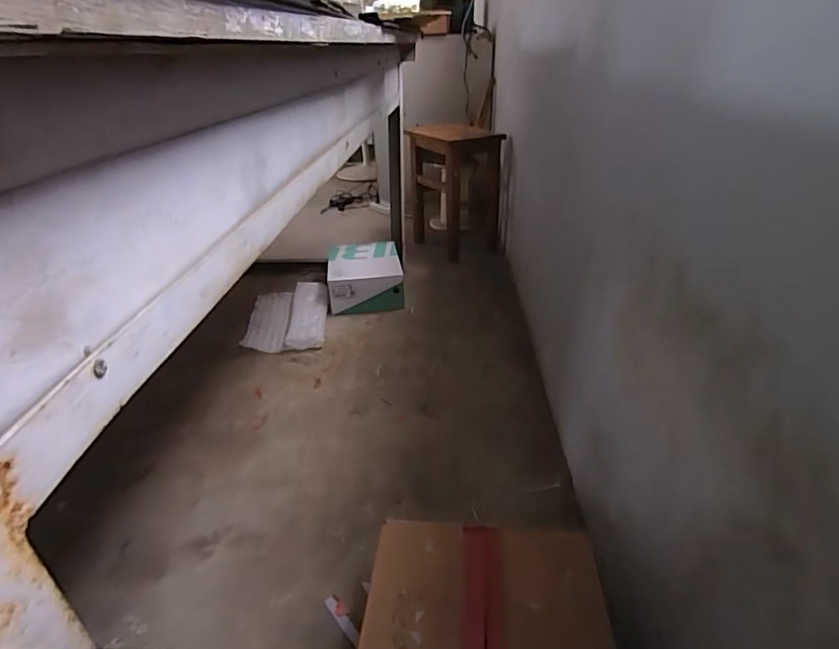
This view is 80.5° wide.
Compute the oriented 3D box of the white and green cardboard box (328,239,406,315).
[{"bbox_3d":[-0.181,-0.156,1.640,0.229,0.129,0.298,-6,30,-7],"label":"white and green cardboard box"}]

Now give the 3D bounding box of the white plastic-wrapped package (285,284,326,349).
[{"bbox_3d":[-0.332,-0.041,1.490,0.101,0.048,0.383,-6,30,-6],"label":"white plastic-wrapped package"}]

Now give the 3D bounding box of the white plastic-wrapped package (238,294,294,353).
[{"bbox_3d":[-0.449,-0.017,1.475,0.125,0.026,0.343,-7,30,-8],"label":"white plastic-wrapped package"}]

